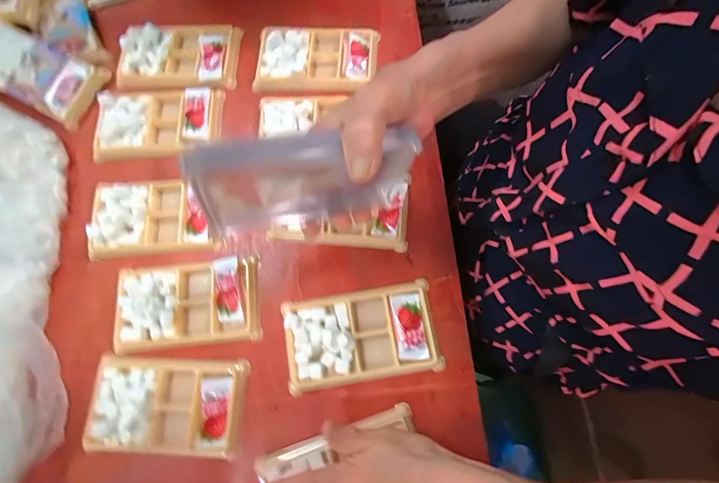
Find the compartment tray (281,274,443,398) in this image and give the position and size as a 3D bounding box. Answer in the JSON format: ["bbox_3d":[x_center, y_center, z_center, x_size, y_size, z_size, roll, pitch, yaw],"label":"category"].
[{"bbox_3d":[0.001,0.084,0.303,0.132,0.020,0.076,-9,75,-2],"label":"compartment tray"}]

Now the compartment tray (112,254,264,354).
[{"bbox_3d":[-0.164,0.057,0.315,0.135,0.013,0.076,-6,75,-1],"label":"compartment tray"}]

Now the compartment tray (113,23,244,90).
[{"bbox_3d":[-0.207,-0.214,0.391,0.134,0.025,0.083,-1,75,1],"label":"compartment tray"}]

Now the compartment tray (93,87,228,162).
[{"bbox_3d":[-0.224,-0.135,0.379,0.134,0.020,0.081,-3,75,0],"label":"compartment tray"}]

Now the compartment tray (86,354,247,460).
[{"bbox_3d":[-0.170,0.142,0.295,0.132,0.015,0.074,2,75,1],"label":"compartment tray"}]

